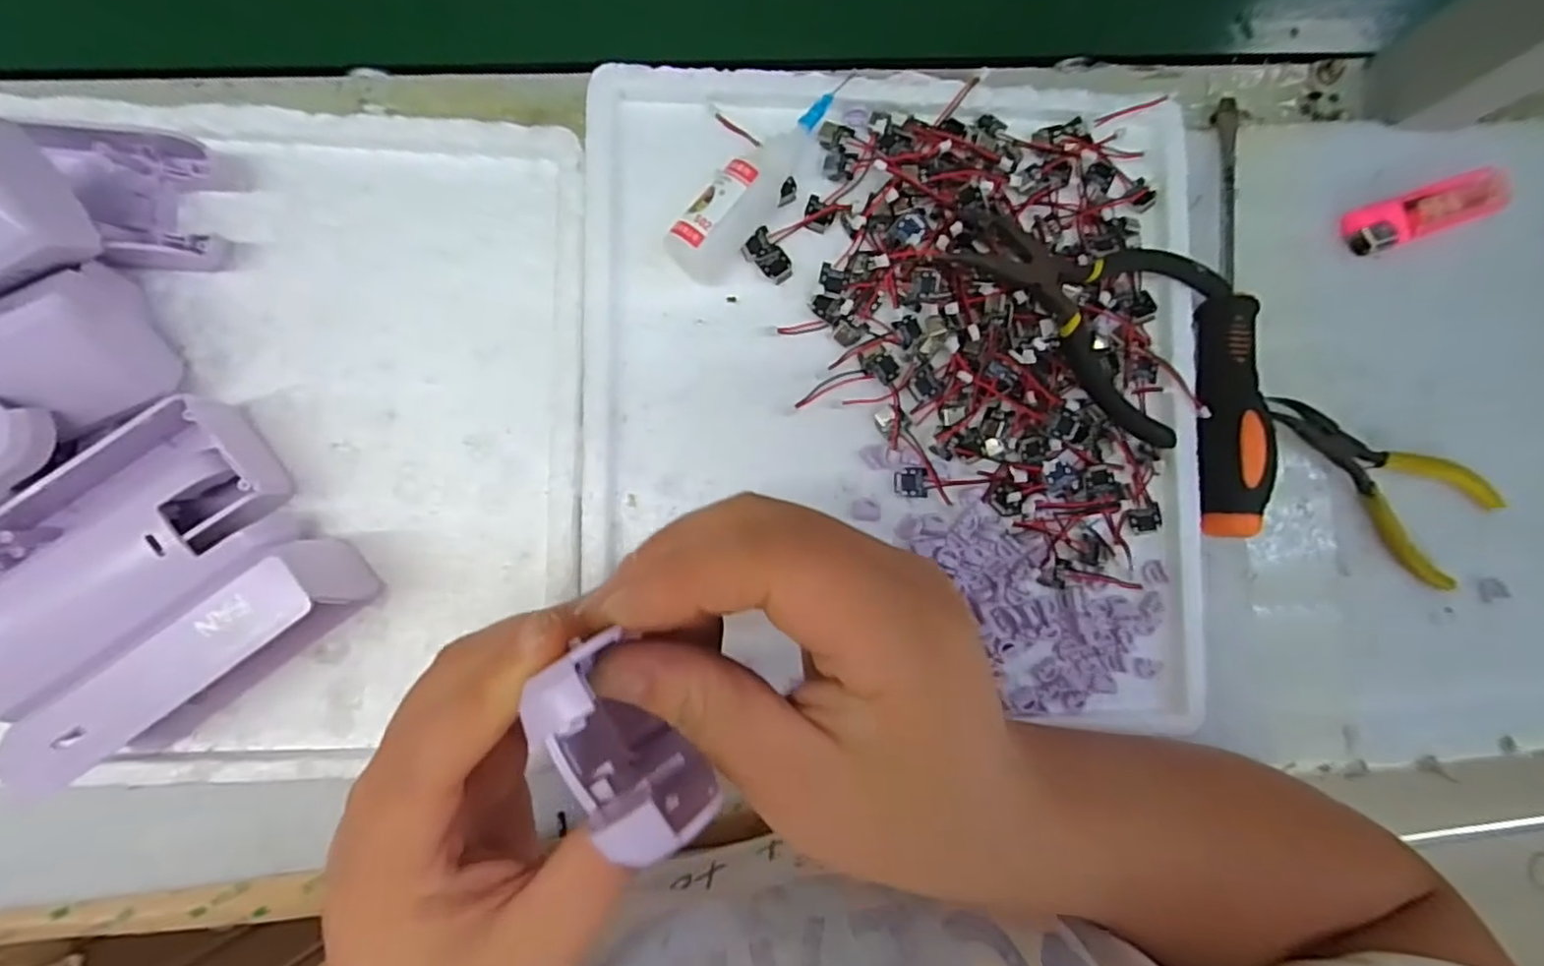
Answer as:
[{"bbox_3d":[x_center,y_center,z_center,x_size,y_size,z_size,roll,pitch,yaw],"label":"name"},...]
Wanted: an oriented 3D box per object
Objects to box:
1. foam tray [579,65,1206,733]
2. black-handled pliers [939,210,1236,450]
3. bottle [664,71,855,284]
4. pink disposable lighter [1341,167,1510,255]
[{"bbox_3d":[0.053,-0.036,0.284,0.255,0.040,0.266,1,86,-4],"label":"foam tray"},{"bbox_3d":[0.127,-0.075,0.275,0.113,0.019,0.075,29,85,-2],"label":"black-handled pliers"},{"bbox_3d":[-0.005,-0.120,0.268,0.022,0.024,0.089,40,85,0],"label":"bottle"},{"bbox_3d":[0.306,-0.127,0.315,0.079,0.013,0.022,-19,88,-5],"label":"pink disposable lighter"}]

